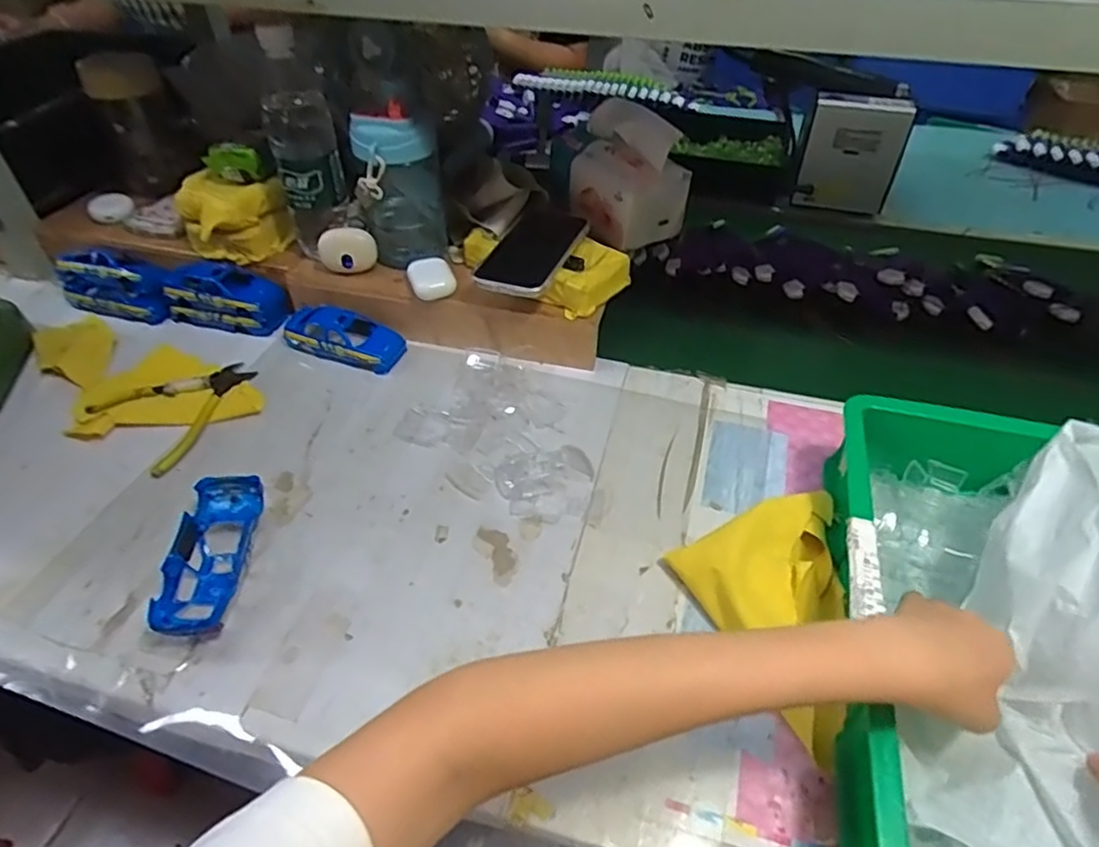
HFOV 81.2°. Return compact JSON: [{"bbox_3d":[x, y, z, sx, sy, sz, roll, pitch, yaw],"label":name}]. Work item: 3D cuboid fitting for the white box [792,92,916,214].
[{"bbox_3d":[0.418,-0.370,0.888,0.123,0.141,0.032,11,46,11],"label":"white box"}]

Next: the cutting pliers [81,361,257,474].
[{"bbox_3d":[-0.387,-0.018,0.633,0.126,0.017,0.149,9,46,10],"label":"cutting pliers"}]

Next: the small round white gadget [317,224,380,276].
[{"bbox_3d":[-0.216,-0.187,0.691,0.061,0.049,0.027,-4,21,-15],"label":"small round white gadget"}]

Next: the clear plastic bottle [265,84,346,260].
[{"bbox_3d":[-0.252,-0.256,0.673,0.063,0.164,0.058,1,22,2],"label":"clear plastic bottle"}]

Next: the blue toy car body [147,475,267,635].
[{"bbox_3d":[-0.259,0.101,0.495,0.055,0.040,0.125,-3,45,-3],"label":"blue toy car body"}]

